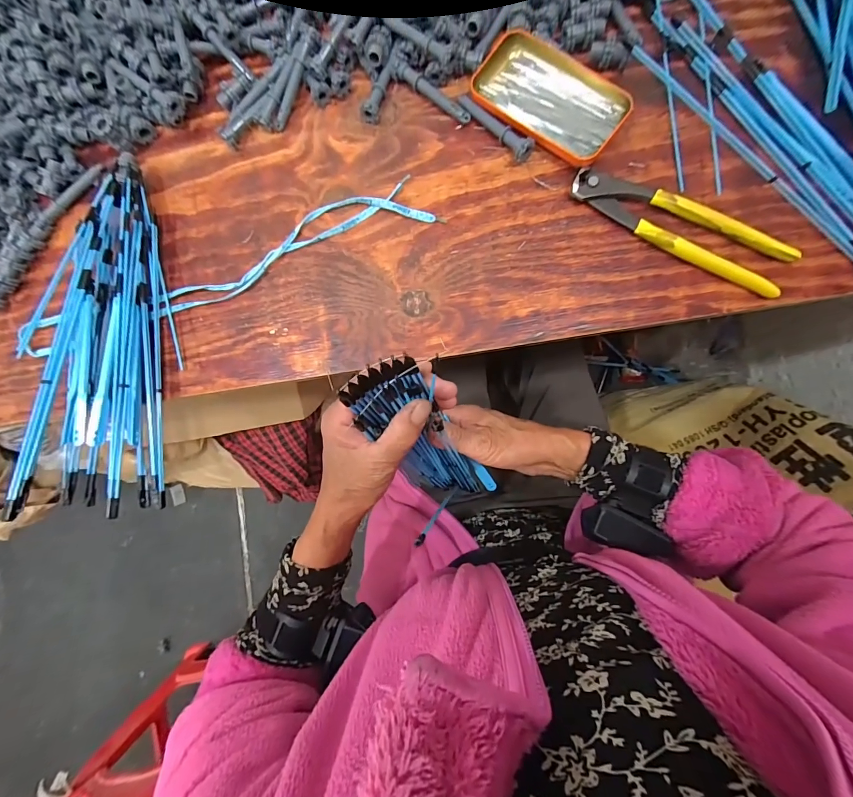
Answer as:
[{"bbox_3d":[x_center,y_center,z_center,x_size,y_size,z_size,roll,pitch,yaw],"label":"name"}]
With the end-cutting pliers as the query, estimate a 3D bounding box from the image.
[{"bbox_3d":[0.228,-0.157,0.348,0.198,0.017,0.044,31,88,9],"label":"end-cutting pliers"}]

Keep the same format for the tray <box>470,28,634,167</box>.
[{"bbox_3d":[0.117,-0.288,0.372,0.146,0.019,0.082,39,89,9],"label":"tray"}]

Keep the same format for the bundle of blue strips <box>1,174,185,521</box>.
[{"bbox_3d":[-0.321,-0.059,0.372,0.110,0.069,0.338,-9,83,6],"label":"bundle of blue strips"}]

